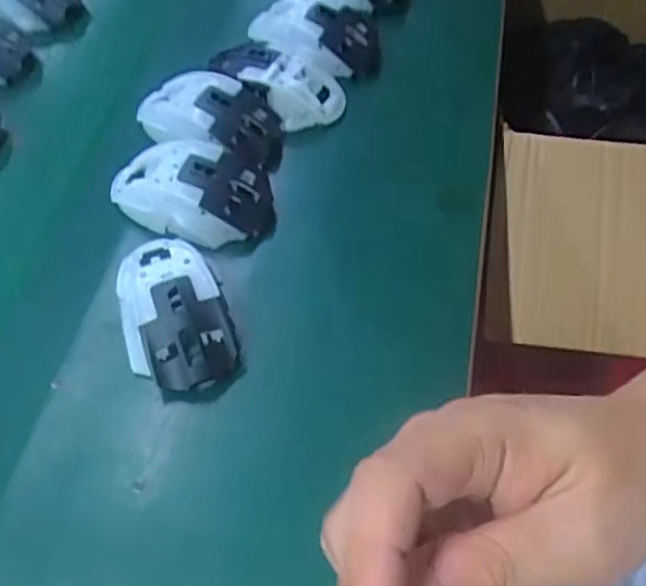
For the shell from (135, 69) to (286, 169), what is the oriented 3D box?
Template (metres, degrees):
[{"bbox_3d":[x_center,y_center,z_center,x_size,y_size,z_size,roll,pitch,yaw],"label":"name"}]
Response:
[{"bbox_3d":[-0.094,-0.136,0.537,0.126,0.042,0.072,11,58,11],"label":"shell"}]

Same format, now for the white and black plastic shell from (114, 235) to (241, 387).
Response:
[{"bbox_3d":[-0.098,0.008,0.430,0.066,0.039,0.118,-20,57,-10],"label":"white and black plastic shell"}]

